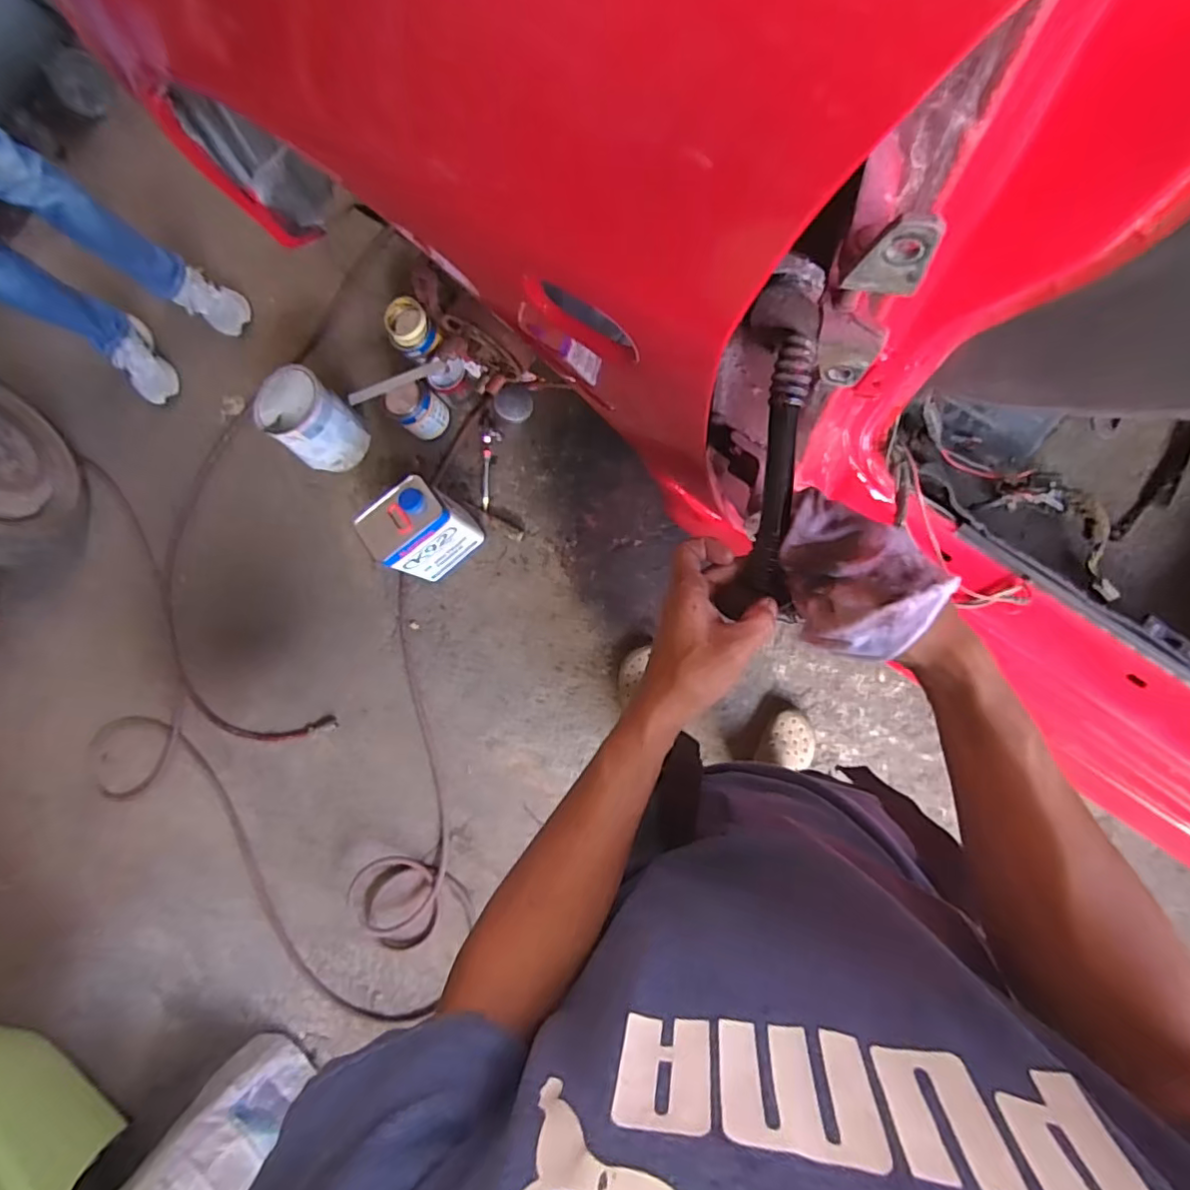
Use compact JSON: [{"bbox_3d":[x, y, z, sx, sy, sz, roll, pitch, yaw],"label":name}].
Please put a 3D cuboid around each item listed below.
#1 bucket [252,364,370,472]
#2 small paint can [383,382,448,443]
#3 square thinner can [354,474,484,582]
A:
[{"bbox_3d":[-0.674,-0.418,1.391,0.170,0.176,0.179,-1,83,8],"label":"bucket"},{"bbox_3d":[-0.405,-0.426,1.367,0.090,0.124,0.099,-1,83,8],"label":"small paint can"},{"bbox_3d":[-0.364,-0.136,1.255,0.175,0.240,0.123,-42,79,1],"label":"square thinner can"}]

